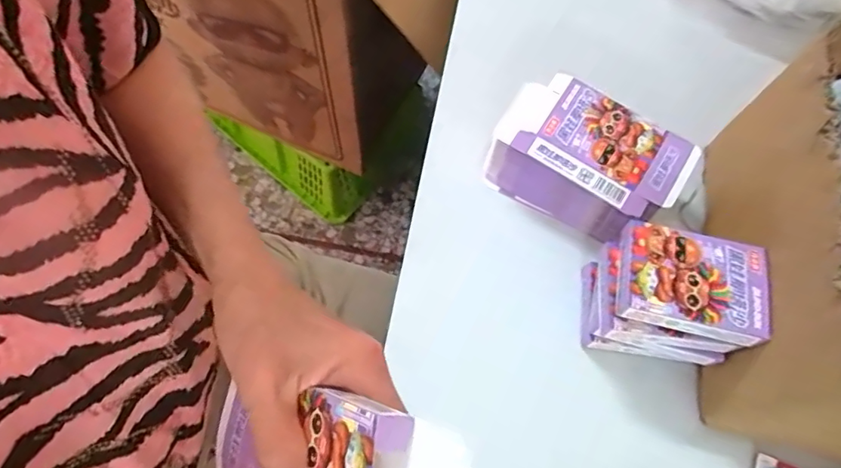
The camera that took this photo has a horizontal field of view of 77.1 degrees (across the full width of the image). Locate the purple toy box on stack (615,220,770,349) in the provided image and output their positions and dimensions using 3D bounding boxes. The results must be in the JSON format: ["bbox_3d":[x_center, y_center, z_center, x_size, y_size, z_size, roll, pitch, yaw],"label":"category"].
[{"bbox_3d":[0.180,0.031,0.355,0.090,0.025,0.065,15,68,3],"label":"purple toy box on stack"}]

